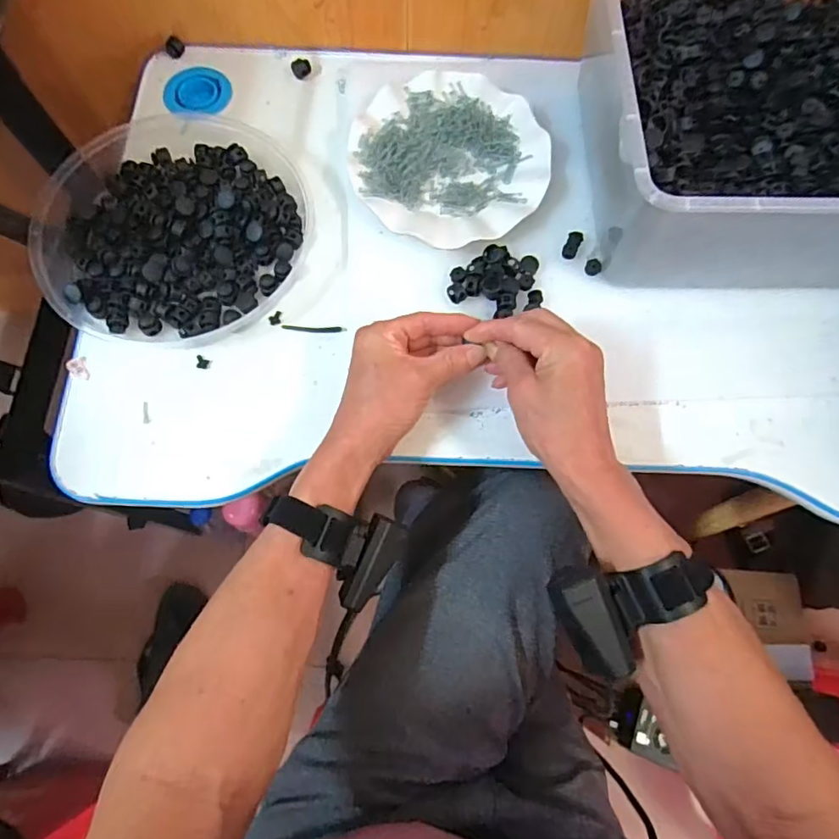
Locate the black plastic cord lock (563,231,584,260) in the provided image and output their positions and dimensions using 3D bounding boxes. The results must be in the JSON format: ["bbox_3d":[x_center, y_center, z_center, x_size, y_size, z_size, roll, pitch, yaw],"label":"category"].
[{"bbox_3d":[0.139,-0.158,0.490,0.013,0.006,0.026,20,74,4],"label":"black plastic cord lock"}]

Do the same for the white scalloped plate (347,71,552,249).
[{"bbox_3d":[0.027,-0.241,0.502,0.173,0.024,0.177,0,73,-2],"label":"white scalloped plate"}]

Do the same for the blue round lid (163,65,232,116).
[{"bbox_3d":[-0.227,-0.338,0.554,0.065,0.006,0.061,0,73,-2],"label":"blue round lid"}]

